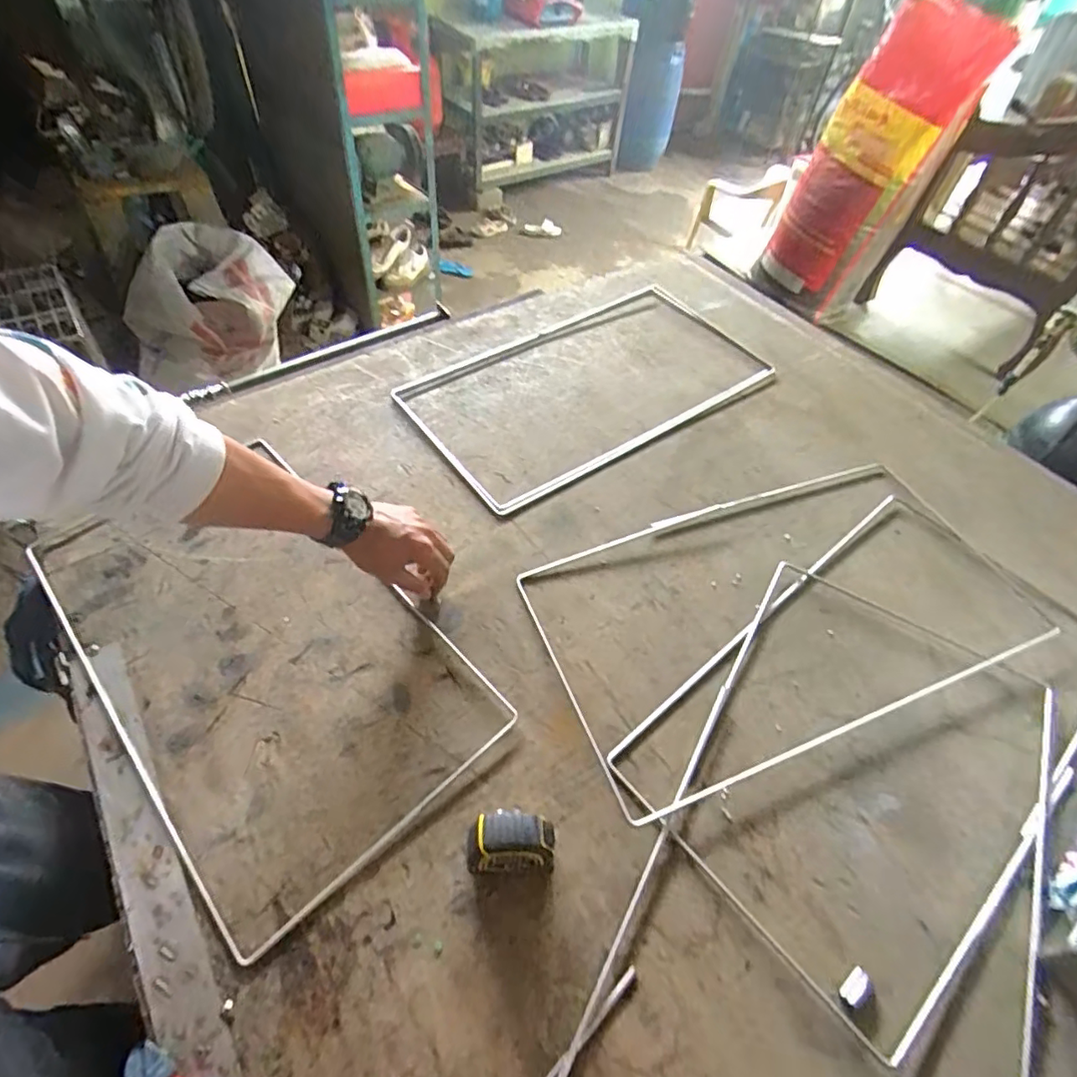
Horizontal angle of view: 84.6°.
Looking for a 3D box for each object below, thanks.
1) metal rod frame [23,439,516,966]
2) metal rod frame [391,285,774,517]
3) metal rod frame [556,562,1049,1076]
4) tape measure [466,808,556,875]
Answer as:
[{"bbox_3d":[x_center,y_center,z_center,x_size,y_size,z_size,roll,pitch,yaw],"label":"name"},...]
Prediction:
[{"bbox_3d":[-0.314,0.099,0.650,0.303,0.012,0.568,-36,61,-26],"label":"metal rod frame"},{"bbox_3d":[0.087,-0.266,0.953,0.589,0.013,0.337,-30,59,-25],"label":"metal rod frame"},{"bbox_3d":[0.283,0.278,0.531,0.315,0.017,0.575,26,54,17],"label":"metal rod frame"},{"bbox_3d":[-0.022,0.257,0.496,0.070,0.065,0.040,1,51,-3],"label":"tape measure"}]

